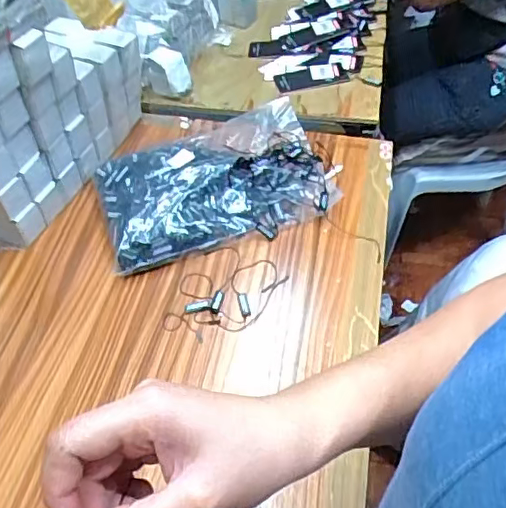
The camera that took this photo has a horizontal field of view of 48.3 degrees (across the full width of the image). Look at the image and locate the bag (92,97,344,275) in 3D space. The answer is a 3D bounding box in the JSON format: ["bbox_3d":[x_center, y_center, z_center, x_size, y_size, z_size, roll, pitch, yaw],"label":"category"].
[{"bbox_3d":[-0.043,-0.096,0.698,0.289,0.058,0.186,-17,51,-13],"label":"bag"}]

